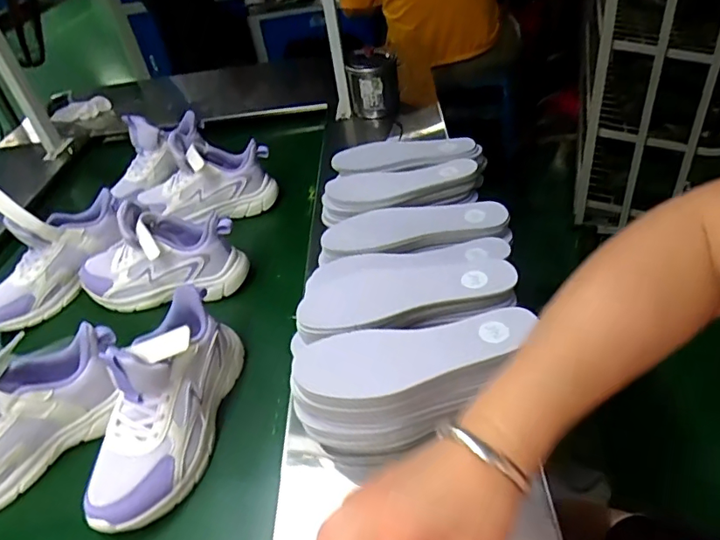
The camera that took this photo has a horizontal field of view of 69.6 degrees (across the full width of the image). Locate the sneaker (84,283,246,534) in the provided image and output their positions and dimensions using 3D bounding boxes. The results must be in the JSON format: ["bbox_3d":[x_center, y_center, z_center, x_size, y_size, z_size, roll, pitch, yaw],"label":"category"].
[{"bbox_3d":[-0.197,0.123,0.518,0.083,0.144,0.225,4,42,8],"label":"sneaker"}]

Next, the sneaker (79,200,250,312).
[{"bbox_3d":[-0.282,-0.021,0.712,0.233,0.115,0.087,1,41,5],"label":"sneaker"}]

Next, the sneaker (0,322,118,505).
[{"bbox_3d":[-0.365,0.145,0.527,0.224,0.130,0.093,-32,49,-28],"label":"sneaker"}]

